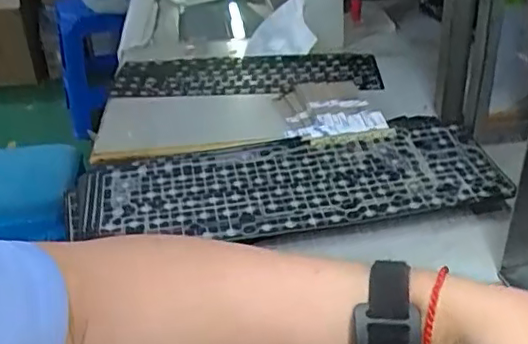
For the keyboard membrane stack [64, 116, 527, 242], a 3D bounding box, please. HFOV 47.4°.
[{"bbox_3d":[0.017,0.013,0.527,0.368,0.026,0.122,-6,33,-8],"label":"keyboard membrane stack"}]

